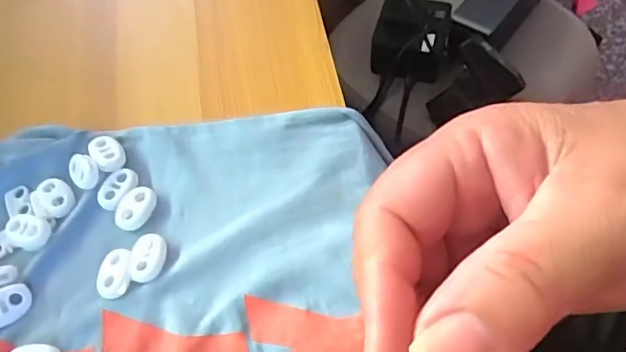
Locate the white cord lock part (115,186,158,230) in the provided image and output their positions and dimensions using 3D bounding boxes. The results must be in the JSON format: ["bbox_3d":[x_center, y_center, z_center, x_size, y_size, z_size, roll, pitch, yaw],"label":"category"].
[{"bbox_3d":[-0.083,0.015,0.263,0.015,0.005,0.023,31,67,23],"label":"white cord lock part"}]

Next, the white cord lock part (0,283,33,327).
[{"bbox_3d":[-0.134,0.057,0.242,0.022,0.004,0.015,-35,96,-22],"label":"white cord lock part"}]

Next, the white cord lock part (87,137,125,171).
[{"bbox_3d":[-0.103,-0.012,0.277,0.015,0.005,0.023,-35,61,-14],"label":"white cord lock part"}]

